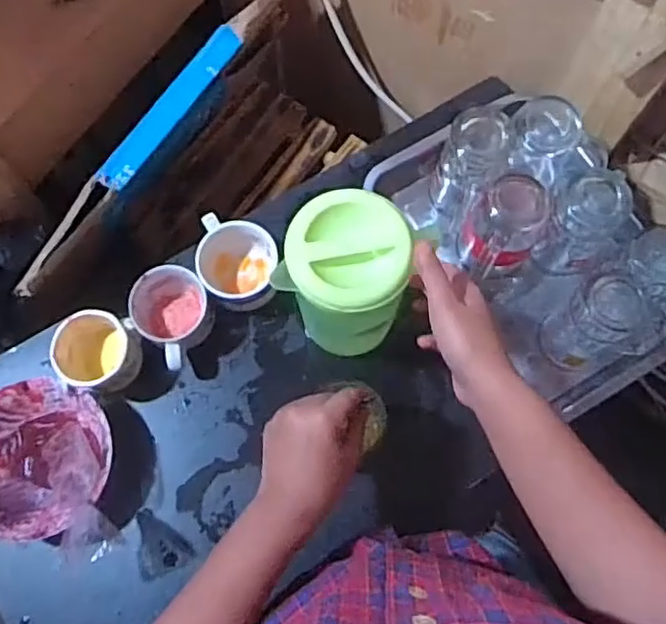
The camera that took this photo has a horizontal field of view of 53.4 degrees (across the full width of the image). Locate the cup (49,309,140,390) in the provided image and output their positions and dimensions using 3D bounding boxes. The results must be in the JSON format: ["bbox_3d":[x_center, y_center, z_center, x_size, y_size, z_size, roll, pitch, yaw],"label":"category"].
[{"bbox_3d":[-0.246,0.043,0.702,0.087,0.062,0.076,10,75,3],"label":"cup"}]

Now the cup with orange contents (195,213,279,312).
[{"bbox_3d":[-0.106,-0.049,0.736,0.080,0.075,0.092,5,75,2],"label":"cup with orange contents"}]

